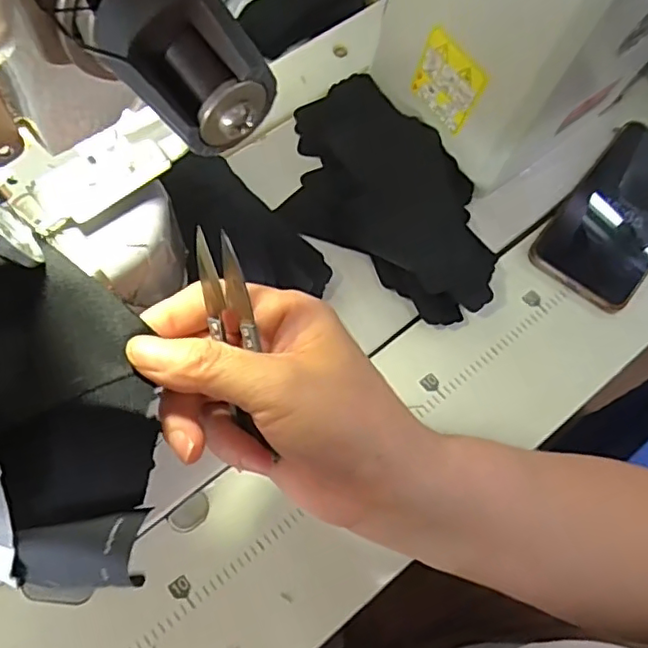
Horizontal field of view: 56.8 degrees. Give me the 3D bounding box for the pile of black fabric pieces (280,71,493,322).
[{"bbox_3d":[0.043,-0.087,0.431,0.119,0.045,0.198,-38,72,-16],"label":"pile of black fabric pieces"}]

